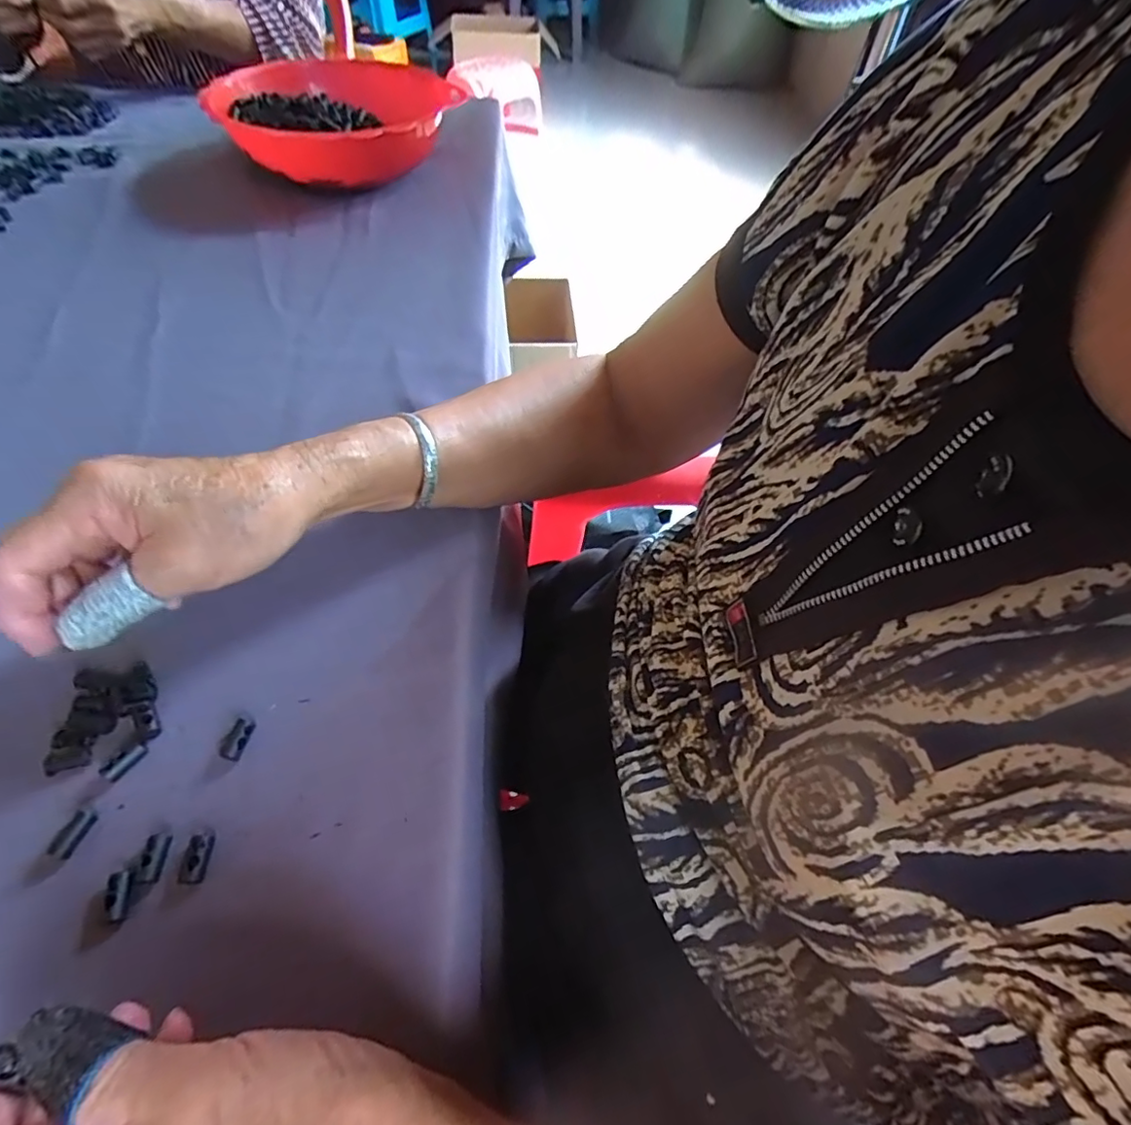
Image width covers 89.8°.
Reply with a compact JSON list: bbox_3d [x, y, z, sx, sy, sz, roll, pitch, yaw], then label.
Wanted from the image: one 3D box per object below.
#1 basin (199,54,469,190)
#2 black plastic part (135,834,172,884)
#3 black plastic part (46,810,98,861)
[{"bbox_3d":[-0.235,-0.471,0.625,0.245,0.078,0.245,2,54,-3],"label":"basin"},{"bbox_3d":[-0.175,0.126,0.242,0.008,0.009,0.018,2,54,-3],"label":"black plastic part"},{"bbox_3d":[-0.214,0.118,0.246,0.009,0.007,0.019,14,55,6],"label":"black plastic part"}]

